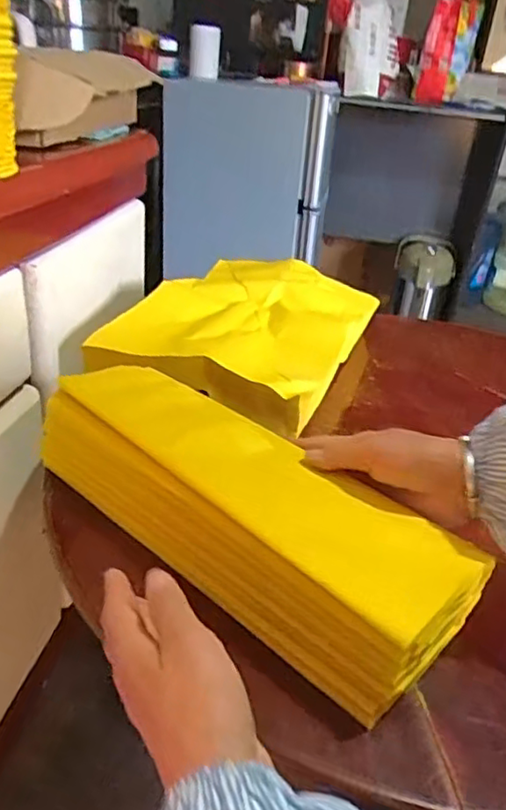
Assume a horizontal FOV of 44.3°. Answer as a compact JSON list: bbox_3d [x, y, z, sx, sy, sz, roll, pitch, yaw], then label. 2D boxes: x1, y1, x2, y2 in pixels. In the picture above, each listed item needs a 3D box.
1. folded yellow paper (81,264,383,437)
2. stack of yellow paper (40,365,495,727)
[{"bbox_3d":[-0.004,-0.106,0.777,0.278,0.042,0.372,18,31,19],"label":"folded yellow paper"},{"bbox_3d":[-0.006,0.070,0.473,0.358,0.078,0.124,28,36,33],"label":"stack of yellow paper"}]

